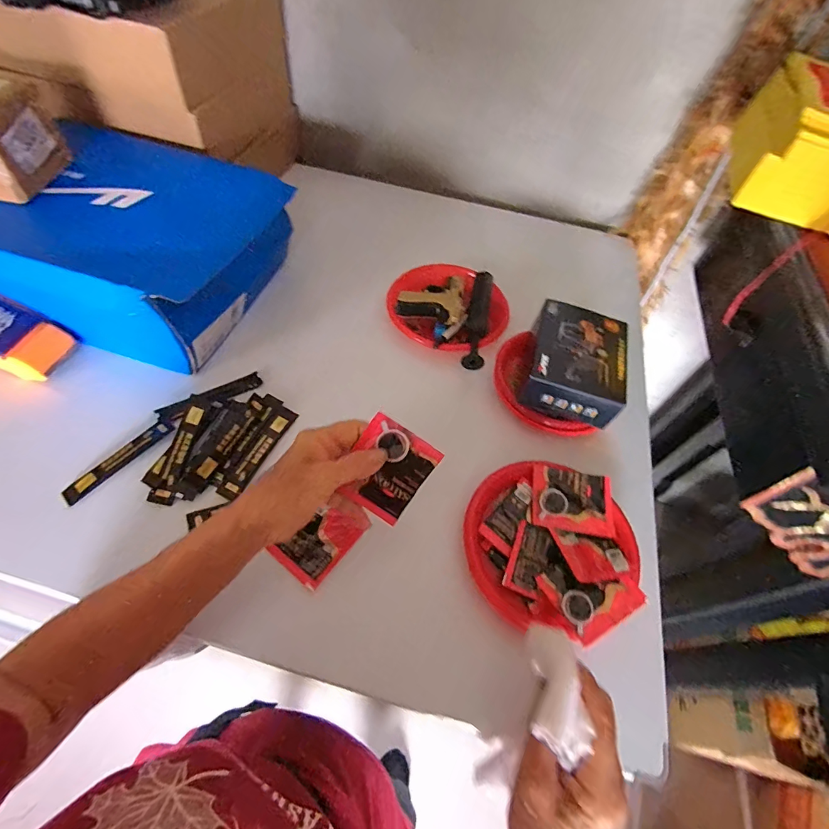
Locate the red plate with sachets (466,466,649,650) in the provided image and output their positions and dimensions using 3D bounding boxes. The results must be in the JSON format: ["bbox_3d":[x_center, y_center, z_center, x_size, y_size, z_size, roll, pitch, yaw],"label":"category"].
[{"bbox_3d":[0.133,0.123,0.402,0.159,0.030,0.153,2,57,-4],"label":"red plate with sachets"}]

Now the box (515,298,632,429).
[{"bbox_3d":[0.181,-0.060,0.479,0.106,0.052,0.131,16,57,5],"label":"box"}]

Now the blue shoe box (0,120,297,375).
[{"bbox_3d":[-0.359,-0.219,0.522,0.341,0.126,0.256,18,57,7],"label":"blue shoe box"}]

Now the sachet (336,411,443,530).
[{"bbox_3d":[-0.023,0.047,0.348,0.063,0.007,0.076,34,102,-3],"label":"sachet"}]

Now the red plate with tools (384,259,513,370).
[{"bbox_3d":[0.046,-0.152,0.569,0.164,0.049,0.167,2,57,-4],"label":"red plate with tools"}]

